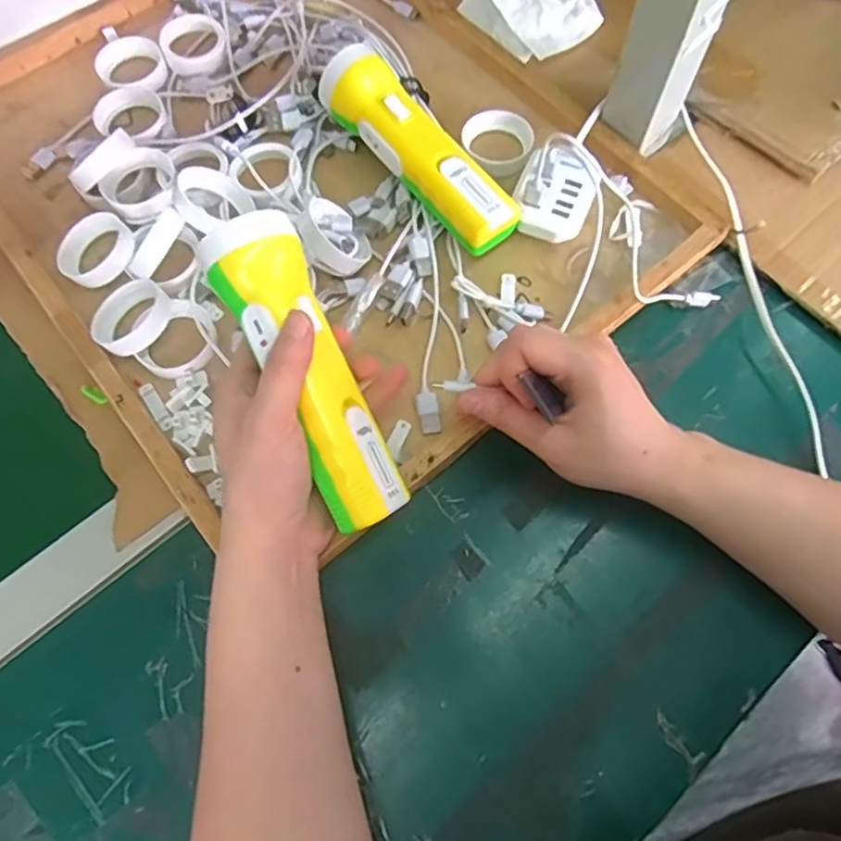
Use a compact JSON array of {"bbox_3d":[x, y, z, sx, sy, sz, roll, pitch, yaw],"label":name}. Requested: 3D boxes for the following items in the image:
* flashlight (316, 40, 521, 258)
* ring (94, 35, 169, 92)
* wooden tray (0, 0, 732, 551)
[{"bbox_3d":[-0.001,-0.187,0.440,0.049,0.053,0.181,-39,72,-14],"label":"flashlight"},{"bbox_3d":[-0.235,-0.291,0.515,0.052,0.020,0.052,-6,70,-3],"label":"ring"},{"bbox_3d":[-0.098,-0.190,0.452,0.403,0.045,0.497,-38,75,-13],"label":"wooden tray"}]

